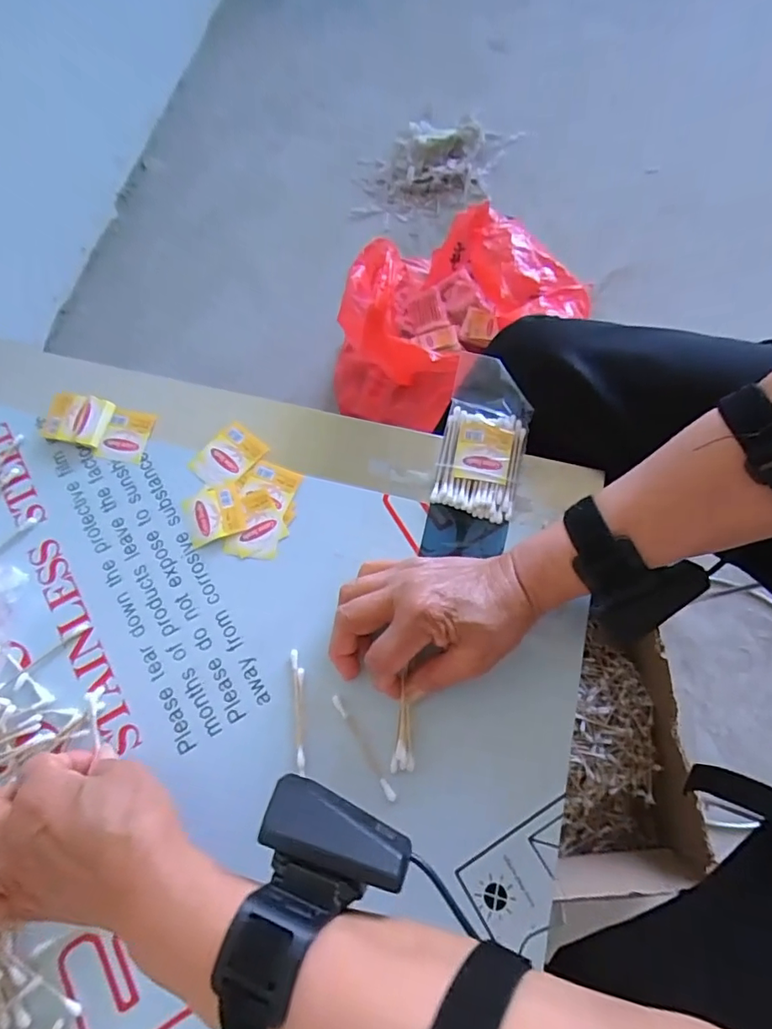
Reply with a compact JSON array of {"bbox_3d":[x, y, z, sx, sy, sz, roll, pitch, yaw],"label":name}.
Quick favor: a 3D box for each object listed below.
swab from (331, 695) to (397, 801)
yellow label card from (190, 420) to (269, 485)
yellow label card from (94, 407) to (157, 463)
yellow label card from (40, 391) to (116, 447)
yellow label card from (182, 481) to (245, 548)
[{"bbox_3d":[-0.015,0.151,0.338,0.006,0.004,0.073,-31,74,-10],"label":"swab"},{"bbox_3d":[-0.123,-0.046,0.404,0.040,0.004,0.051,39,76,12],"label":"yellow label card"},{"bbox_3d":[-0.208,-0.064,0.415,0.036,0.004,0.044,11,72,4],"label":"yellow label card"},{"bbox_3d":[-0.247,-0.077,0.415,0.049,0.011,0.041,10,72,3],"label":"yellow label card"},{"bbox_3d":[-0.130,-0.001,0.391,0.043,0.005,0.039,-19,73,-6],"label":"yellow label card"}]

